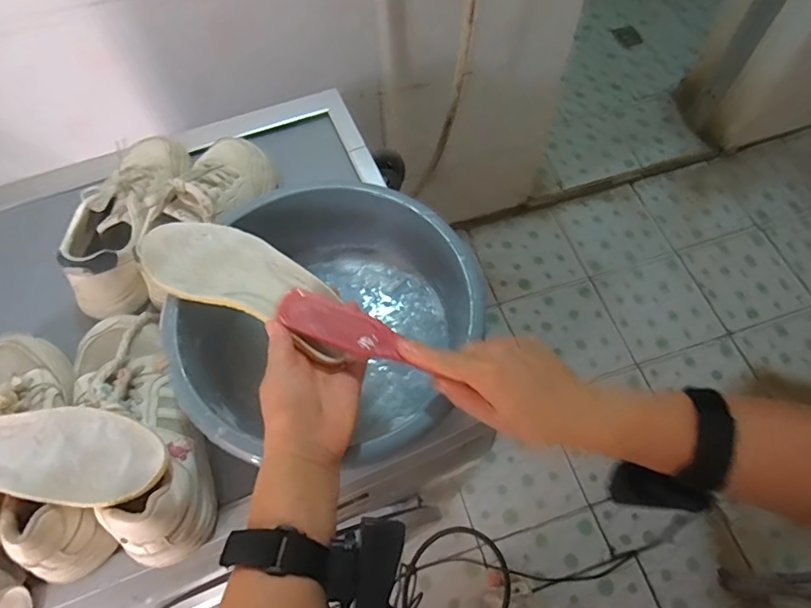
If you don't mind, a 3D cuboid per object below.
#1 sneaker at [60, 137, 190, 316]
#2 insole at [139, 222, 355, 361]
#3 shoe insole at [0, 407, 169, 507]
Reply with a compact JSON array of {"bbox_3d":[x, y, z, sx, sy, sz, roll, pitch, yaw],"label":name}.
[{"bbox_3d":[-0.319,-0.110,0.596,0.098,0.082,0.246,12,64,7],"label":"sneaker"},{"bbox_3d":[-0.146,-0.022,0.461,0.239,0.015,0.080,25,65,20],"label":"insole"},{"bbox_3d":[-0.327,0.130,0.445,0.238,0.018,0.077,2,61,8],"label":"shoe insole"}]

